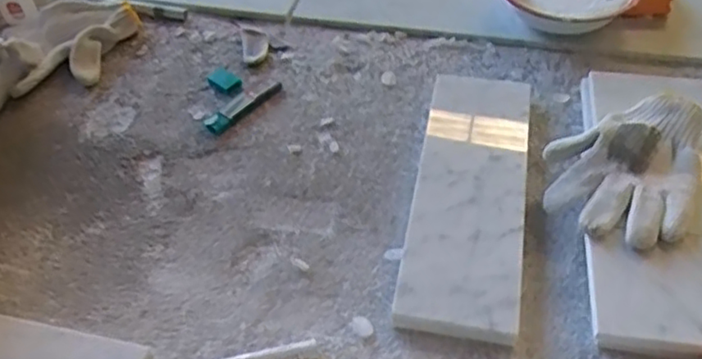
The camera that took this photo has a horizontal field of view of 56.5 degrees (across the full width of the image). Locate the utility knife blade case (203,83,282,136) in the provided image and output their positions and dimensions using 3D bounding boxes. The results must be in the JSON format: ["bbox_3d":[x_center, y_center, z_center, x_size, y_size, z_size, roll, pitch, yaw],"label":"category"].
[{"bbox_3d":[-0.118,-0.083,0.720,0.026,0.013,0.098,34,57,26],"label":"utility knife blade case"}]

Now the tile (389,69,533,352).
[{"bbox_3d":[0.113,0.008,0.616,0.105,0.015,0.306,8,50,7],"label":"tile"}]

